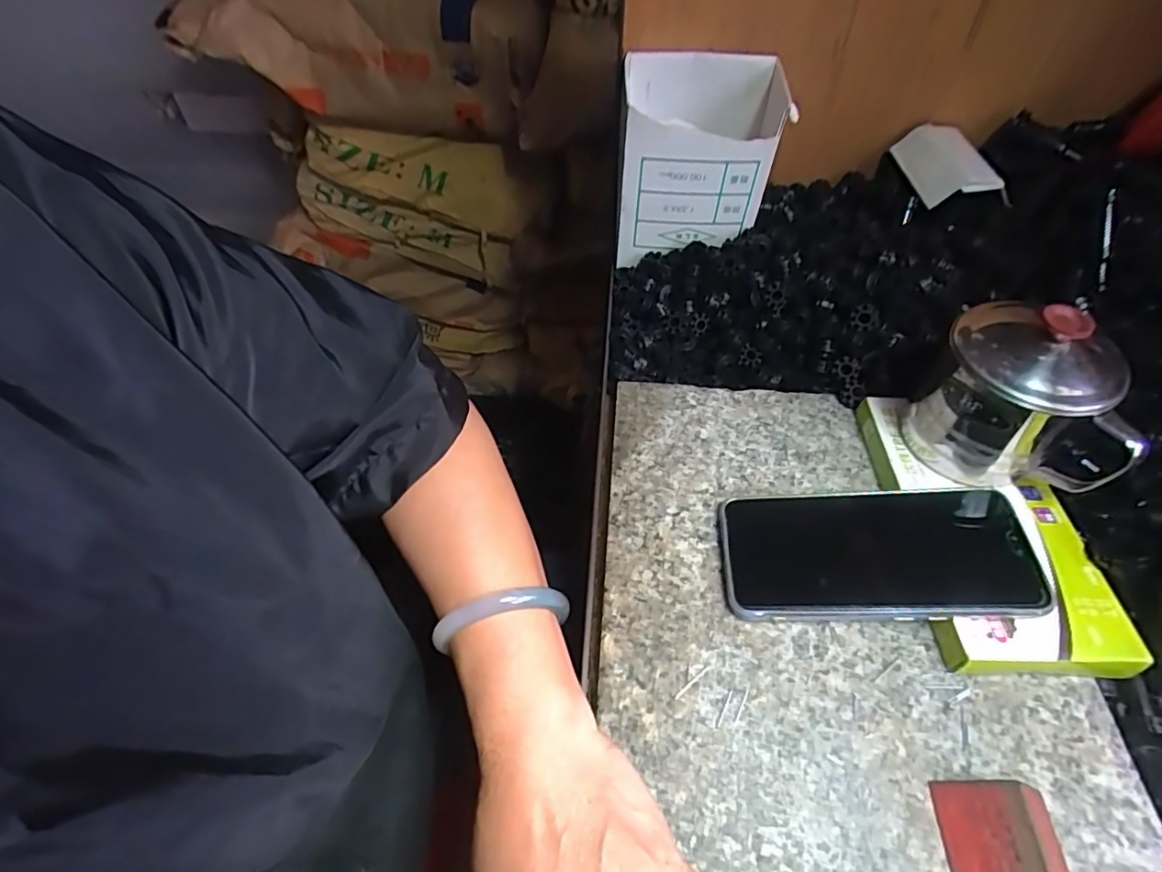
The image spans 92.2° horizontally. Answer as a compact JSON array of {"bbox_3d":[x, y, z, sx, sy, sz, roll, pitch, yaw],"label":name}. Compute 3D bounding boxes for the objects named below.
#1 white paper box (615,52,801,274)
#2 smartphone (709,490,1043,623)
[{"bbox_3d":[0.090,-0.230,0.461,0.123,0.124,0.093,1,52,2],"label":"white paper box"},{"bbox_3d":[0.163,0.065,0.314,0.160,0.010,0.077,-4,46,9],"label":"smartphone"}]

